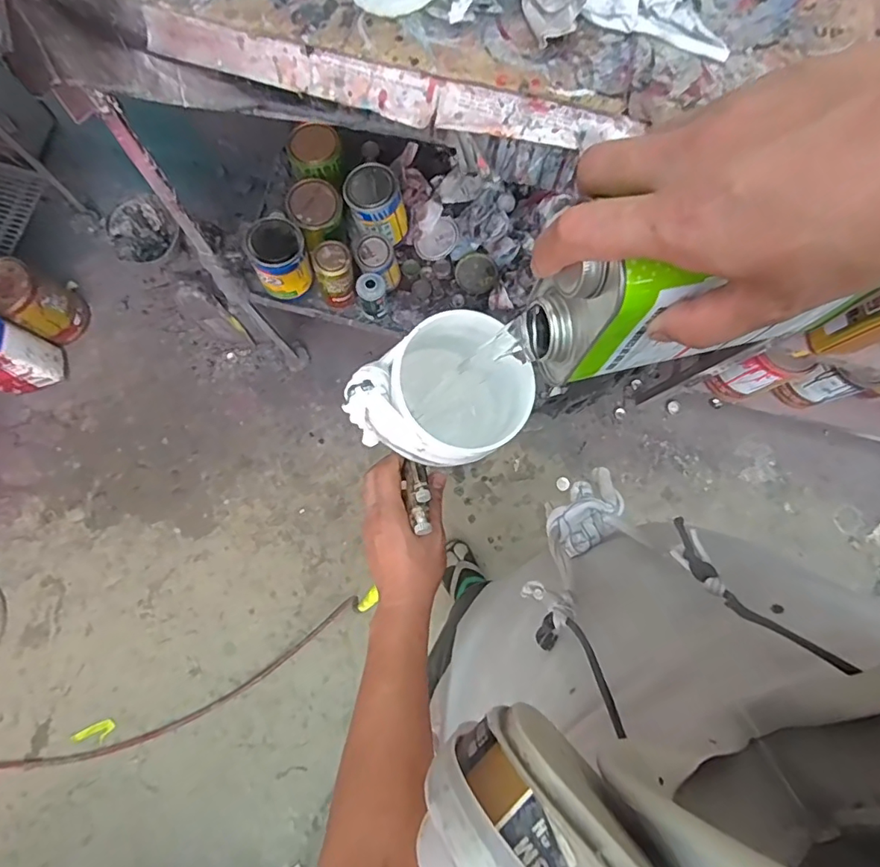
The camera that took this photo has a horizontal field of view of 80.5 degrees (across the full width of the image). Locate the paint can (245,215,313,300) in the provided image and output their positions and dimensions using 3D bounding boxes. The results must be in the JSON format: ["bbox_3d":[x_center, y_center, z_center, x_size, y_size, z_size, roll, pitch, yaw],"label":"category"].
[{"bbox_3d":[-0.307,-0.342,1.006,0.100,0.128,0.104,1,78,-2],"label":"paint can"}]

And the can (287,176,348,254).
[{"bbox_3d":[-0.233,-0.415,1.016,0.104,0.111,0.114,-32,81,-9],"label":"can"}]

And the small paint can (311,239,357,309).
[{"bbox_3d":[-0.203,-0.307,1.012,0.080,0.122,0.084,-19,79,-6],"label":"small paint can"}]

